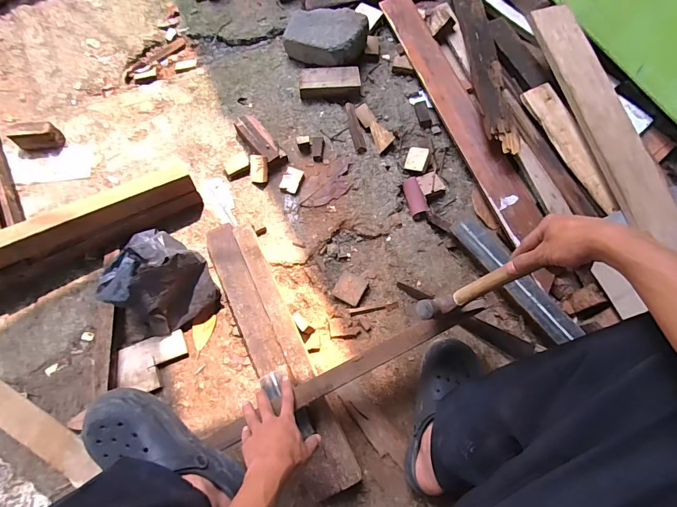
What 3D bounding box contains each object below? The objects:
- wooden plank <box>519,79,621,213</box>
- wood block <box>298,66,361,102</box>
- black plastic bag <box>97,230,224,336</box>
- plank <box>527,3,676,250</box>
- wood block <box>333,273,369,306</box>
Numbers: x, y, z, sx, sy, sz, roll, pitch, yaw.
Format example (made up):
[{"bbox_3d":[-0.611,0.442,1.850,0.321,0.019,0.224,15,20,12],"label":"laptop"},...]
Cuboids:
[{"bbox_3d":[0.521,-0.239,0.859,0.064,0.015,0.331,-25,76,18],"label":"wooden plank"},{"bbox_3d":[-0.023,-0.437,0.980,0.158,0.050,0.068,-4,70,-2],"label":"wood block"},{"bbox_3d":[-0.353,0.053,0.739,0.190,0.163,0.170,36,73,12],"label":"black plastic bag"},{"bbox_3d":[0.579,-0.288,0.825,0.096,0.020,0.601,-20,77,10],"label":"plank"},{"bbox_3d":[0.026,0.075,0.822,0.061,0.014,0.064,29,72,10],"label":"wood block"}]

